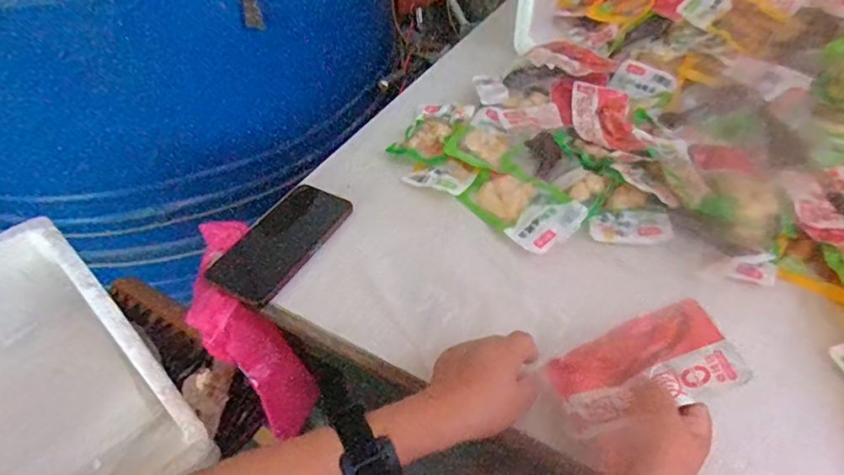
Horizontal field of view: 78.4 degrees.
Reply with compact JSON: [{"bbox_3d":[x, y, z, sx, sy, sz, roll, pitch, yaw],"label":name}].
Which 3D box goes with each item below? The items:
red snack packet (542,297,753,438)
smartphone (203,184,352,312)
[{"bbox_3d":[0.167,0.100,0.398,0.129,0.009,0.073,-28,47,9],"label":"red snack packet"},{"bbox_3d":[-0.154,0.001,0.564,0.085,0.011,0.160,22,52,20],"label":"smartphone"}]

